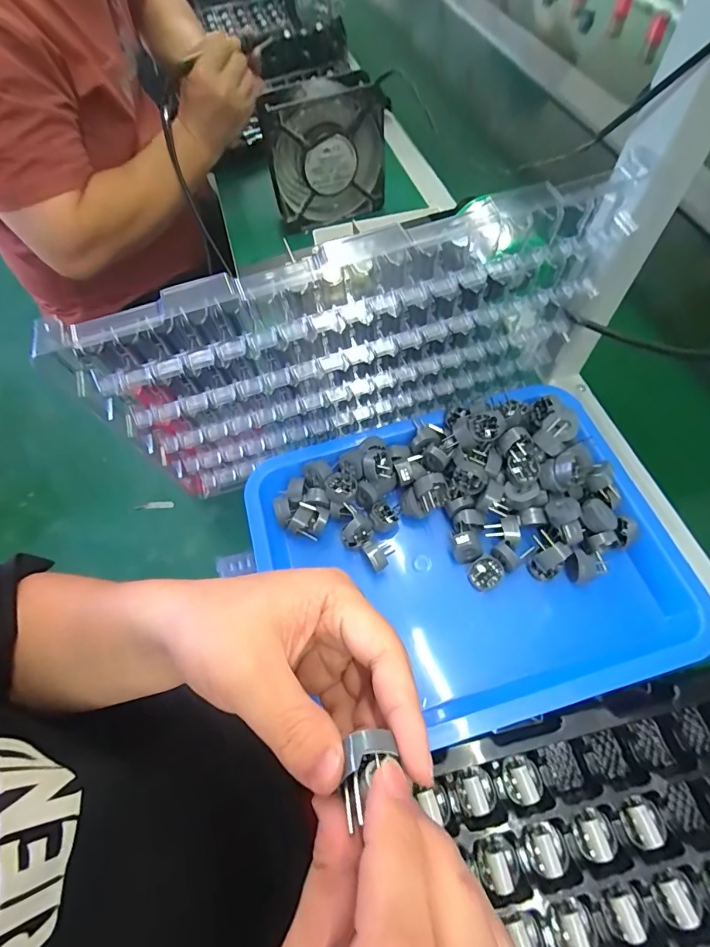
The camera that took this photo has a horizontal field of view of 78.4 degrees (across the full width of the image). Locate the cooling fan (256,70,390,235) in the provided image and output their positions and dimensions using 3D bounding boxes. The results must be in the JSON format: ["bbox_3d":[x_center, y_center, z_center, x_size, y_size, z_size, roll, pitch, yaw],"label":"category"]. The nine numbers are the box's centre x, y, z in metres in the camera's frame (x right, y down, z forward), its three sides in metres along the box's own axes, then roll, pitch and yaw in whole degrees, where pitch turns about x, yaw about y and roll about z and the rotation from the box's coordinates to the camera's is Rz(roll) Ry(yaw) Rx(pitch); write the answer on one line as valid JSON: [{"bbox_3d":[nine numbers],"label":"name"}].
[{"bbox_3d":[-0.038,-0.419,0.580,0.153,0.152,0.053,-12,61,-4],"label":"cooling fan"}]

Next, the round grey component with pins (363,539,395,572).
[{"bbox_3d":[0.023,0.071,0.378,0.026,0.022,0.024,-27,63,-12],"label":"round grey component with pins"}]

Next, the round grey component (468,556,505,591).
[{"bbox_3d":[0.112,0.086,0.372,0.027,0.014,0.024,-34,65,-15],"label":"round grey component"}]

